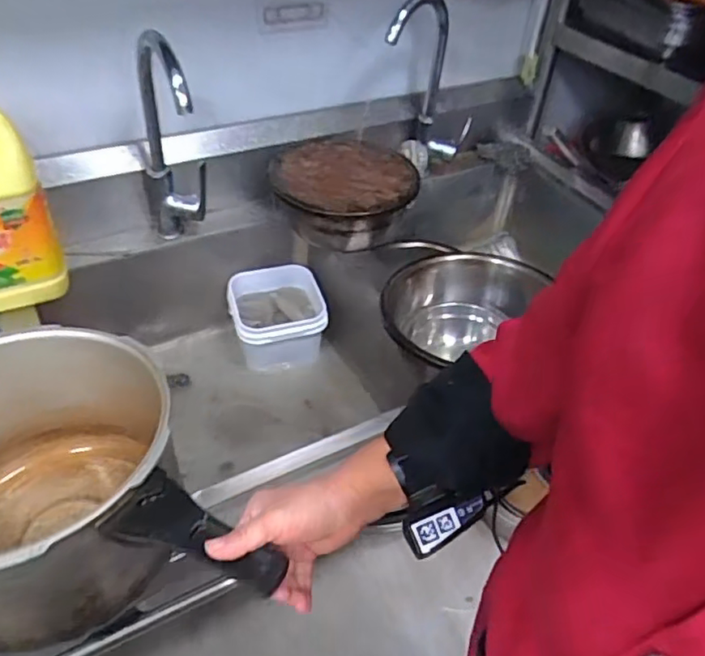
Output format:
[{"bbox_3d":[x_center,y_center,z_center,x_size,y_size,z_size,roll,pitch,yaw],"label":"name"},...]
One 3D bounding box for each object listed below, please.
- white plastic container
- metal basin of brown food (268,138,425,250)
[{"bbox_3d":[-0.151,-0.019,1.211,0.182,0.125,0.180,-10,45,-15],"label":"white plastic container"},{"bbox_3d":[-0.016,-0.254,1.123,0.254,0.101,0.267,3,43,-2],"label":"metal basin of brown food"}]

